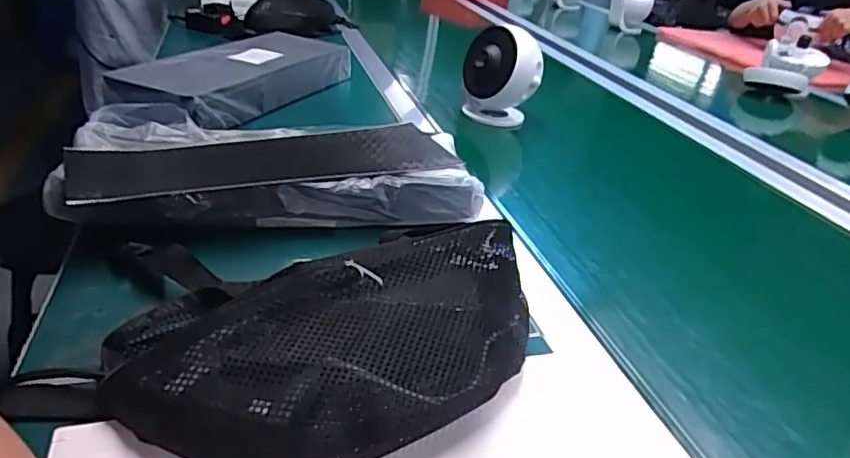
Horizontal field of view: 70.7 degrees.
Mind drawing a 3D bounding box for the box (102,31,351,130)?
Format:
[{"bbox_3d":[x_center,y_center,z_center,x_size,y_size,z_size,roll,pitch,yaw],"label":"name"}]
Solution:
[{"bbox_3d":[-0.253,-0.207,0.825,0.147,0.060,0.380,17,31,17],"label":"box"}]

